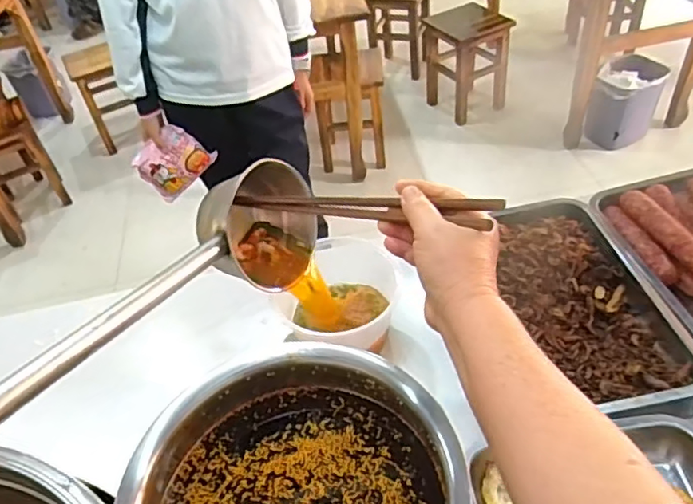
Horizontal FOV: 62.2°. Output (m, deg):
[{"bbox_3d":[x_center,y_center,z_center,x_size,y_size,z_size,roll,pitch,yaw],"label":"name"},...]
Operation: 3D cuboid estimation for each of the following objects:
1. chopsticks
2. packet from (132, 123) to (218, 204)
[{"bbox_3d":[-0.004,-0.045,0.534,0.336,0.015,0.020,8,42,46],"label":"chopsticks"},{"bbox_3d":[-0.419,-0.218,1.381,0.157,0.136,0.038,-46,14,-3],"label":"packet"}]

